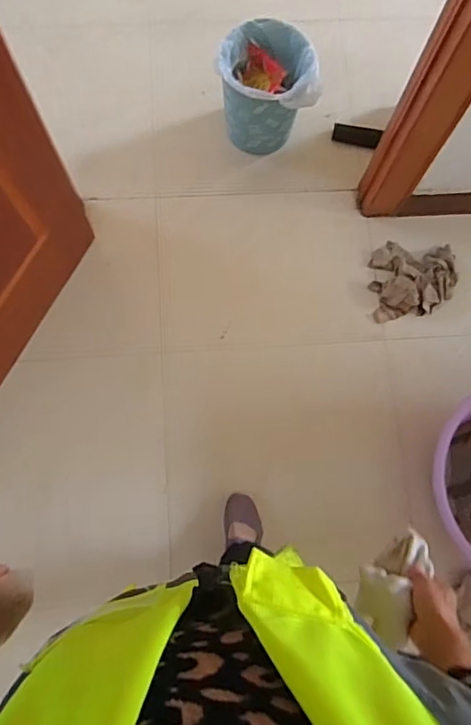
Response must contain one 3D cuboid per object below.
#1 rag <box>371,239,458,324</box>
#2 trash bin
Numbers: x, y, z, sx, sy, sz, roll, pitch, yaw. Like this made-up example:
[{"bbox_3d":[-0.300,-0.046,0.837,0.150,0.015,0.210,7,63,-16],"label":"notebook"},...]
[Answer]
[{"bbox_3d":[0.488,-0.235,1.429,0.241,0.057,0.223,-5,77,-4],"label":"rag"},{"bbox_3d":[0.081,-0.729,1.439,0.264,0.229,0.212,9,78,0],"label":"trash bin"}]

